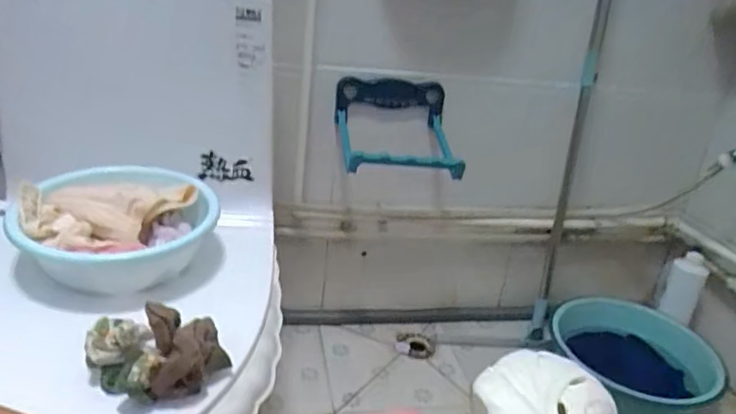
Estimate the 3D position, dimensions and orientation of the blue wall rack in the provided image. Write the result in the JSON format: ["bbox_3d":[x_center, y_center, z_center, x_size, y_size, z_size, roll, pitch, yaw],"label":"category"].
[{"bbox_3d":[0.057,-0.152,1.082,0.223,0.124,0.246,3,27,-9],"label":"blue wall rack"}]

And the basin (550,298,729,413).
[{"bbox_3d":[0.582,0.329,1.222,0.334,0.098,0.316,-1,28,-17],"label":"basin"}]

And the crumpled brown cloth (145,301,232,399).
[{"bbox_3d":[-0.169,0.131,0.542,0.069,0.064,0.073,-3,29,-20],"label":"crumpled brown cloth"}]

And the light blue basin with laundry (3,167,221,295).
[{"bbox_3d":[-0.301,0.025,0.703,0.211,0.086,0.202,6,27,-3],"label":"light blue basin with laundry"}]

